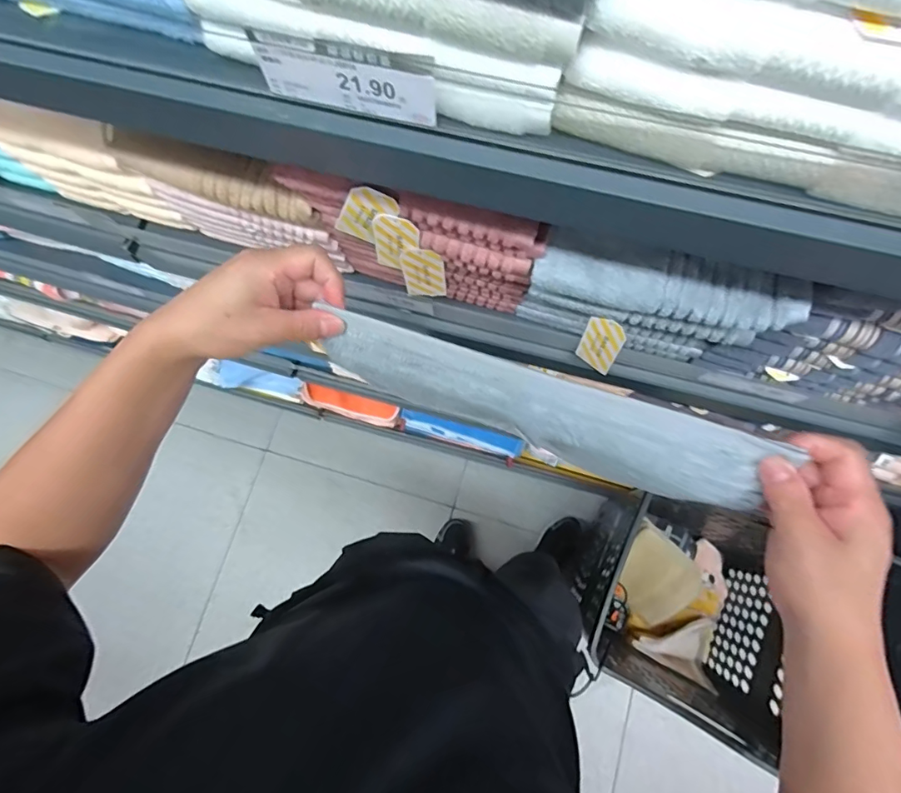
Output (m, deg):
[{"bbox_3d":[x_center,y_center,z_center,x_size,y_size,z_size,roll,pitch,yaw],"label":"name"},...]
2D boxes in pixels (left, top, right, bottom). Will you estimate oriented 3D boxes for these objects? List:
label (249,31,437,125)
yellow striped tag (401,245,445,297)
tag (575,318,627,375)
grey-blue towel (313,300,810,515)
[{"bbox_3d":[-0.056,-0.169,0.254,0.097,0.037,0.004,14,73,8],"label":"label"},{"bbox_3d":[-0.025,-0.113,0.445,0.037,0.095,0.005,5,76,3],"label":"yellow striped tag"},{"bbox_3d":[0.145,-0.050,0.462,0.005,0.077,0.040,-39,71,-16],"label":"tag"},{"bbox_3d":[0.060,0.009,0.341,0.309,0.069,0.012,19,38,8],"label":"grey-blue towel"}]

